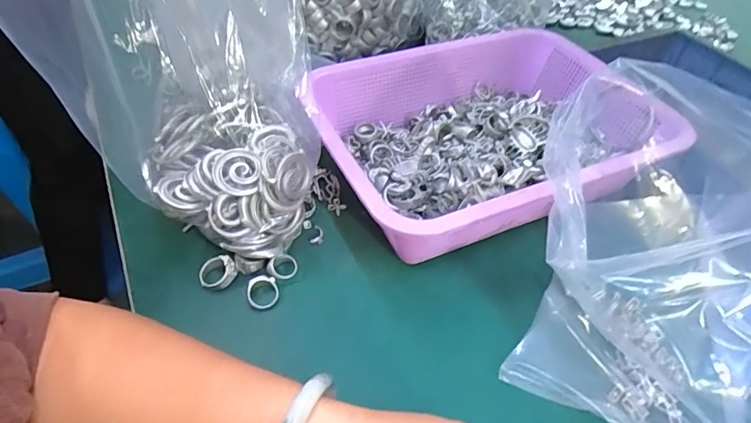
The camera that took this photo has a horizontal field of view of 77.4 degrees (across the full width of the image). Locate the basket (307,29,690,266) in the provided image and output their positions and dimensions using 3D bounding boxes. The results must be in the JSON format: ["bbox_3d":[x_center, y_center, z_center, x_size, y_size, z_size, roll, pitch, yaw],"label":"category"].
[{"bbox_3d":[0.101,-0.070,0.434,0.287,0.075,0.219,-17,50,-18],"label":"basket"}]

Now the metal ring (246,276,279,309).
[{"bbox_3d":[-0.086,0.061,0.357,0.023,0.011,0.023,1,47,-1],"label":"metal ring"}]

